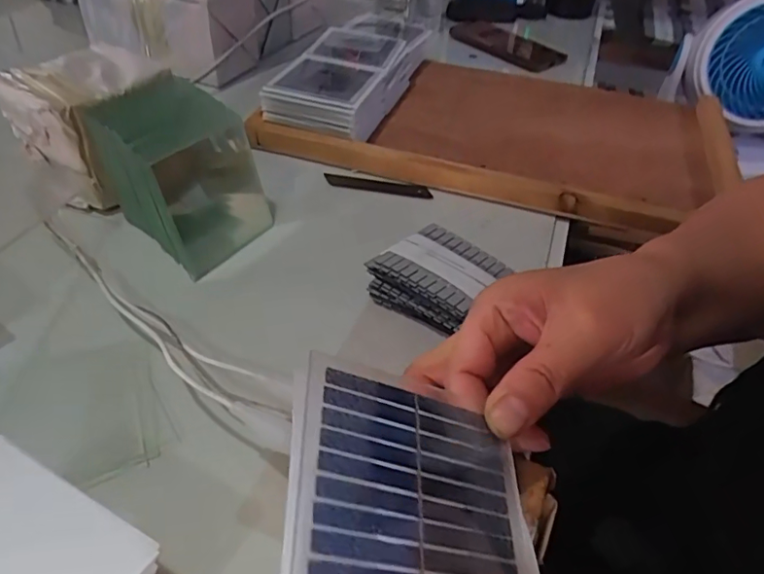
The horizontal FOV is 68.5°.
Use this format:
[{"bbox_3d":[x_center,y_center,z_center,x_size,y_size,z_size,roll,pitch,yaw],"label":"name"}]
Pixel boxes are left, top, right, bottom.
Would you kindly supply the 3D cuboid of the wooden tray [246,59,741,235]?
[{"bbox_3d":[0.142,-0.183,0.631,0.453,0.037,0.328,16,42,10],"label":"wooden tray"}]

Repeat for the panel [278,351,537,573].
[{"bbox_3d":[0.013,0.073,0.192,0.095,0.004,0.089,21,45,-23],"label":"panel"}]

